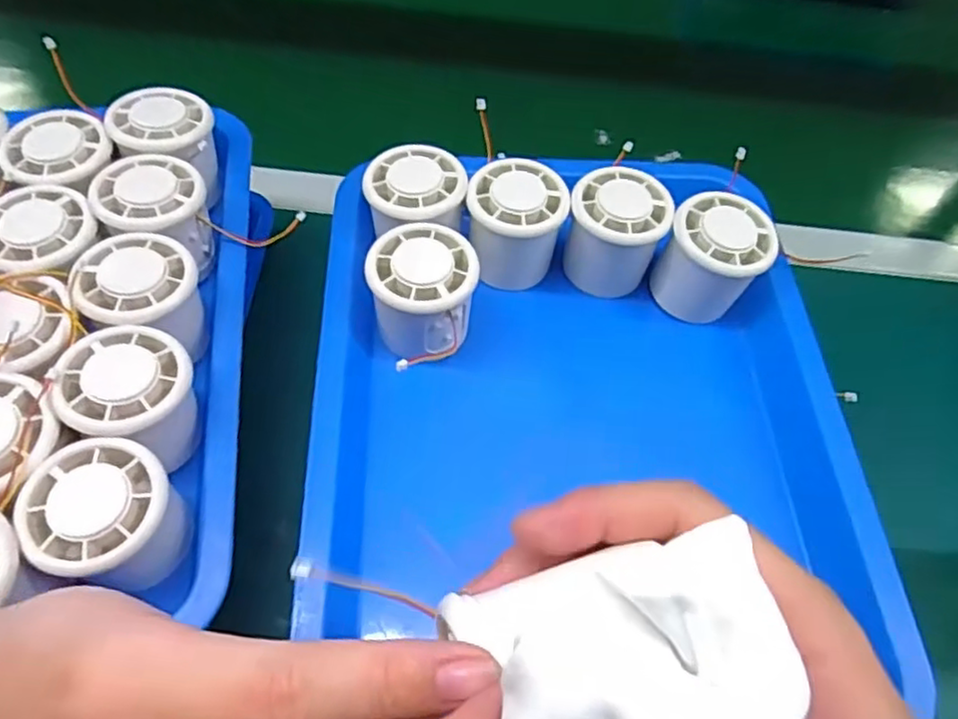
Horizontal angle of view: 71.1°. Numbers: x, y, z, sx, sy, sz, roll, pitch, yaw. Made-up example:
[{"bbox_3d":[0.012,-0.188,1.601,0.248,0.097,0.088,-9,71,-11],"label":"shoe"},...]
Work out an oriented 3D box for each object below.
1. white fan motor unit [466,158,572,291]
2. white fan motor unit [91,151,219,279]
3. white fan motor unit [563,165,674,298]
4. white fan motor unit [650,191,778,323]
[{"bbox_3d":[0.020,-0.076,0.394,0.054,0.056,0.053,2,58,-4],"label":"white fan motor unit"},{"bbox_3d":[-0.179,-0.080,0.374,0.060,0.042,0.058,16,58,5],"label":"white fan motor unit"},{"bbox_3d":[0.079,-0.075,0.396,0.053,0.055,0.053,2,58,-4],"label":"white fan motor unit"},{"bbox_3d":[0.134,-0.057,0.386,0.056,0.055,0.050,35,61,16],"label":"white fan motor unit"}]

